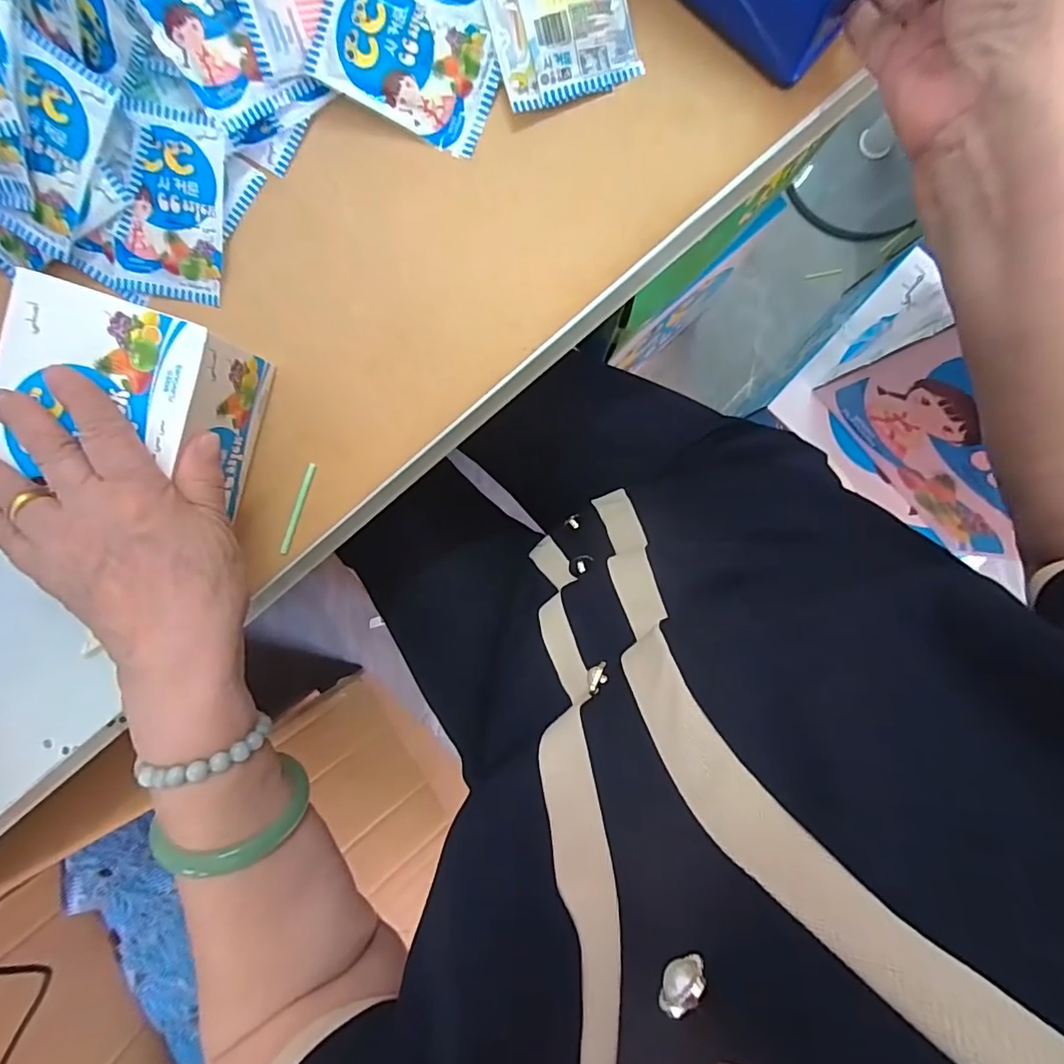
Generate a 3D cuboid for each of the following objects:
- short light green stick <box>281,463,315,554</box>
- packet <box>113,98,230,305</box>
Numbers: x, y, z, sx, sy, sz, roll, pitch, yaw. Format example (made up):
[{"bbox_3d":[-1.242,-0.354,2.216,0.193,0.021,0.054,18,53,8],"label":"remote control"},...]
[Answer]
[{"bbox_3d":[-0.149,-0.015,0.339,0.005,0.004,0.060,20,93,1],"label":"short light green stick"},{"bbox_3d":[-0.222,-0.197,0.321,0.063,0.025,0.098,10,92,1],"label":"packet"}]

